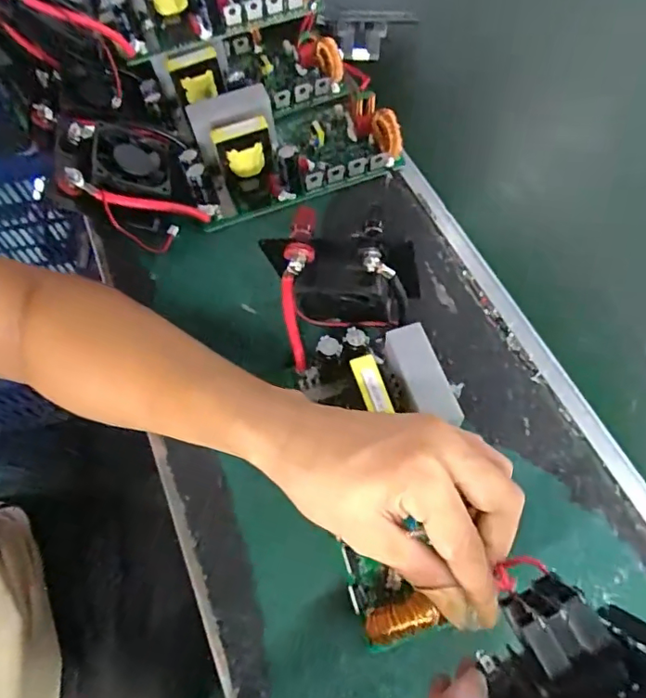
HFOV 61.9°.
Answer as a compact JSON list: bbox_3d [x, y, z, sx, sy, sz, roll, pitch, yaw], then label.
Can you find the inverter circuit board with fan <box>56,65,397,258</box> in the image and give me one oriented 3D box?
[{"bbox_3d":[-0.079,-0.170,0.470,0.278,0.062,0.111,-21,63,-9],"label":"inverter circuit board with fan"}]

